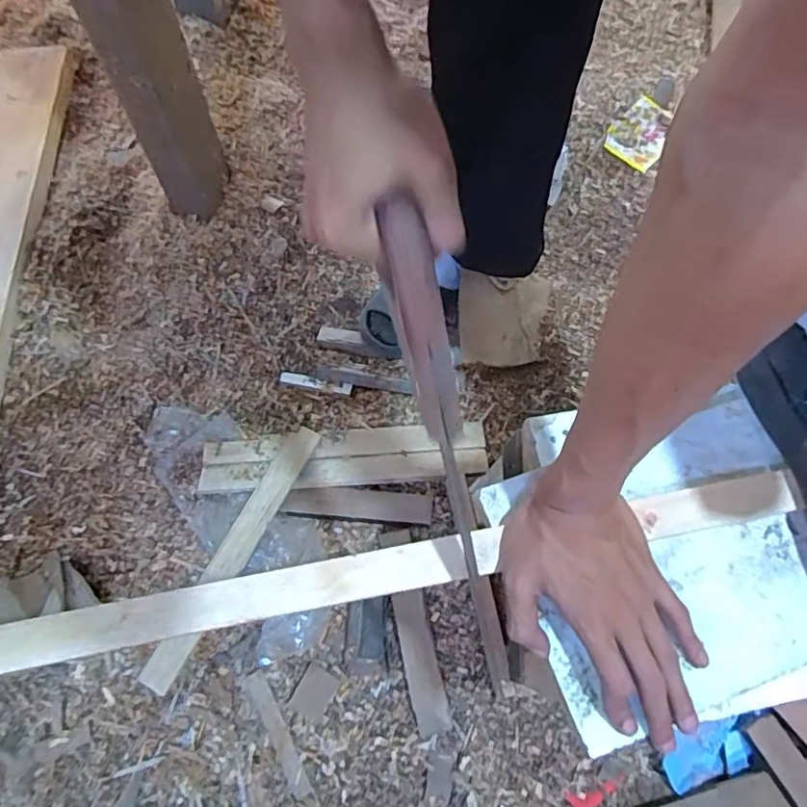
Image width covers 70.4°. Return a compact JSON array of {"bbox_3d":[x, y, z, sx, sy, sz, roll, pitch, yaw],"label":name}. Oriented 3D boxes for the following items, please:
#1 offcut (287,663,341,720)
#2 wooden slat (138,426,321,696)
[{"bbox_3d":[-0.105,0.338,0.670,0.042,0.004,0.053,26,69,9],"label":"offcut"},{"bbox_3d":[-0.208,0.181,0.707,0.041,0.010,0.345,27,73,5],"label":"wooden slat"}]

